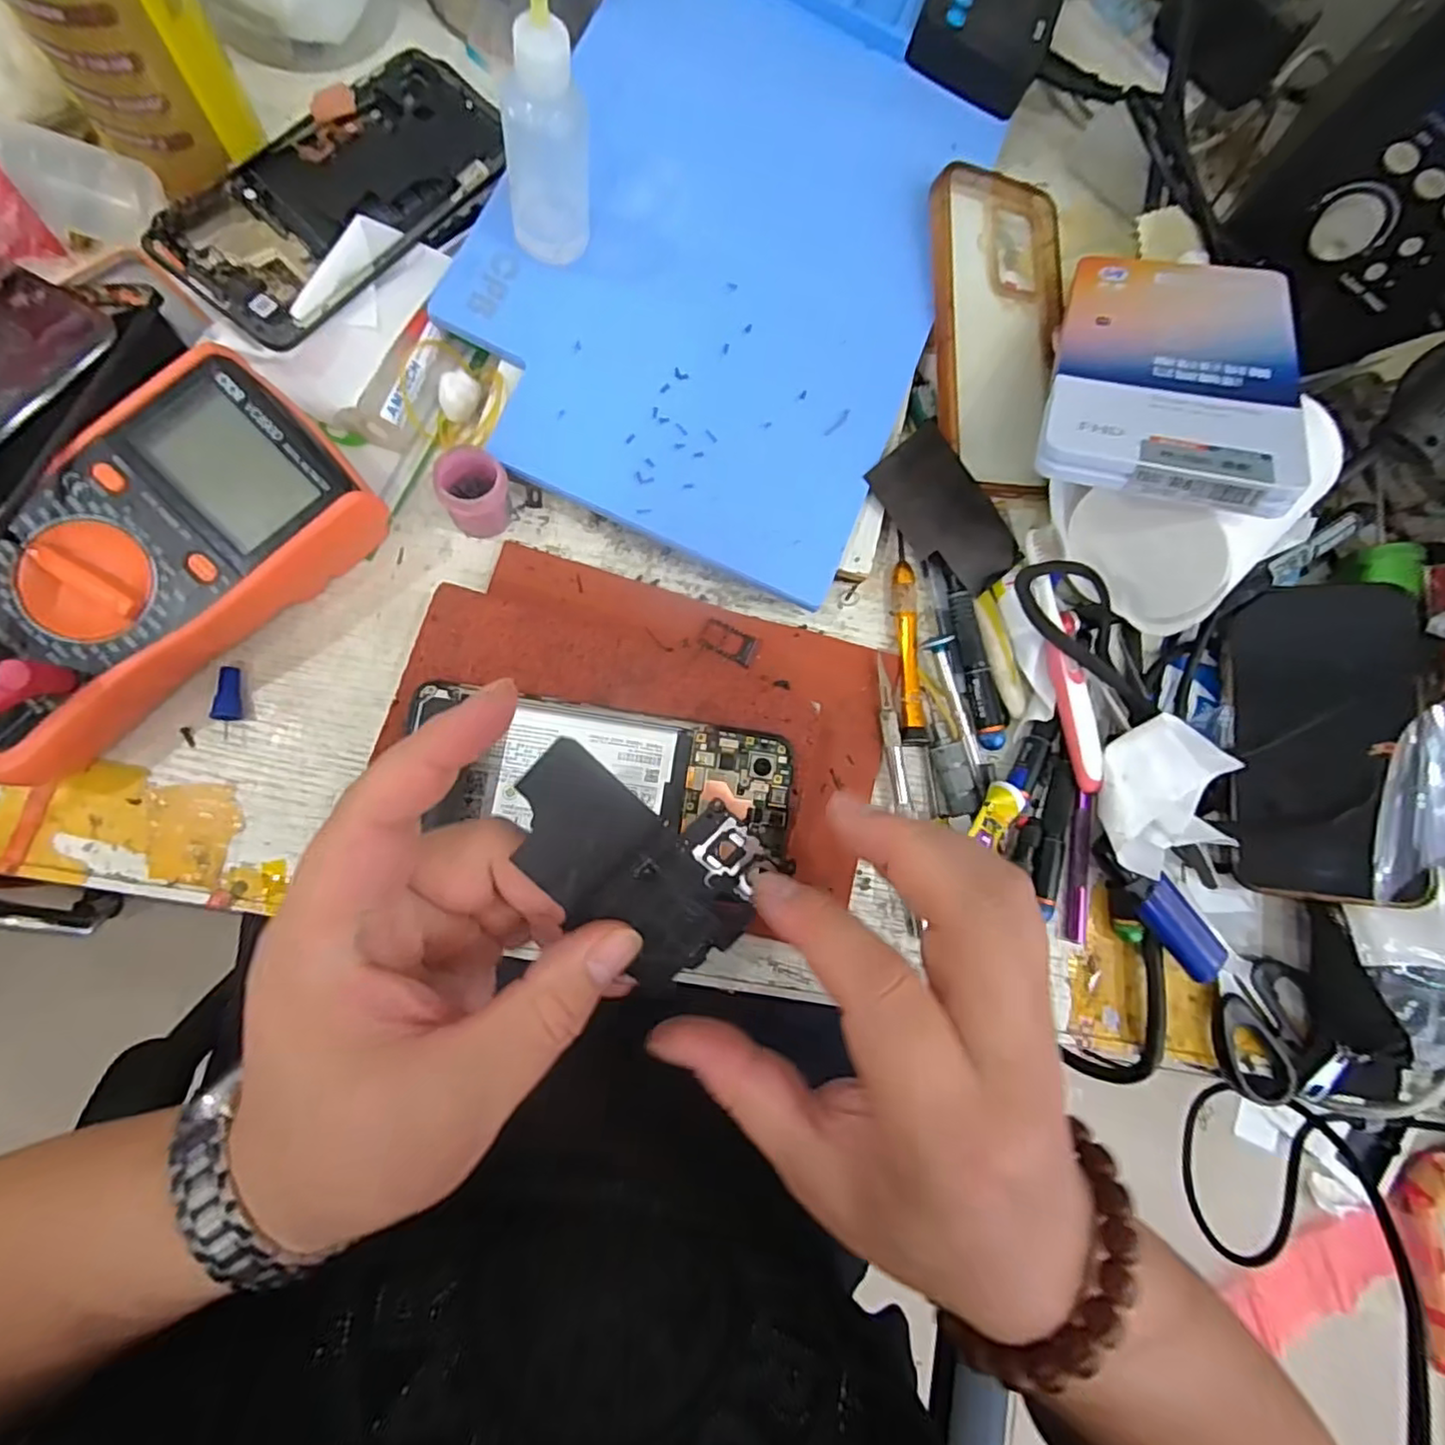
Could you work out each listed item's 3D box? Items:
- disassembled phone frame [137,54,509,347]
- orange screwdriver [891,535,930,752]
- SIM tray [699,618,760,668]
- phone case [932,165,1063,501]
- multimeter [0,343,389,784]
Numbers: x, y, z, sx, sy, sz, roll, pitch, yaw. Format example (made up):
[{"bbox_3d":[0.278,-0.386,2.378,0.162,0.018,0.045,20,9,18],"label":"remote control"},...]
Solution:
[{"bbox_3d":[-0.171,-0.243,0.304,0.081,0.012,0.163,42,77,1],"label":"disassembled phone frame"},{"bbox_3d":[0.095,-0.043,0.336,0.012,0.016,0.109,2,82,-9],"label":"orange screwdriver"},{"bbox_3d":[0.003,-0.039,0.322,0.028,0.004,0.015,26,79,-5],"label":"SIM tray"},{"bbox_3d":[0.152,-0.209,0.357,0.085,0.012,0.174,-2,88,-24],"label":"phone case"},{"bbox_3d":[-0.234,-0.058,0.264,0.087,0.048,0.178,45,79,-2],"label":"multimeter"}]

